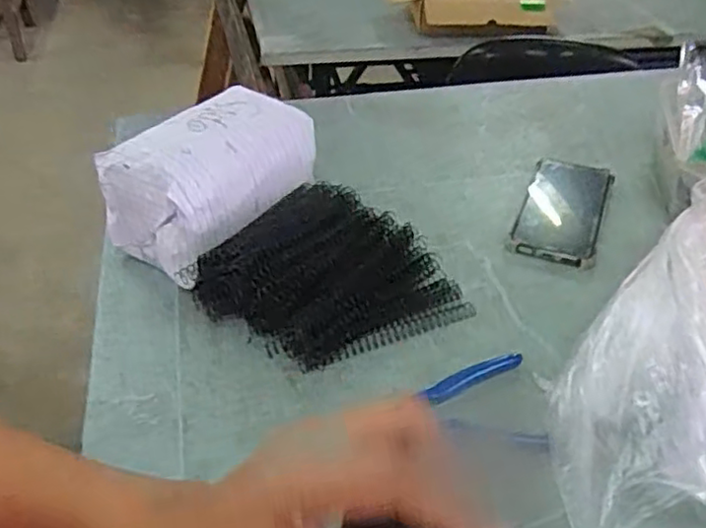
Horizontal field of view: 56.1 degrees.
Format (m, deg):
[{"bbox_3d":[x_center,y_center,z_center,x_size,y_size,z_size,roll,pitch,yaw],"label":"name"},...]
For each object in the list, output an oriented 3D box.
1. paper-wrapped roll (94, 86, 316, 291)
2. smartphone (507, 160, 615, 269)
[{"bbox_3d":[-0.115,-0.073,0.594,0.113,0.103,0.185,28,48,29],"label":"paper-wrapped roll"},{"bbox_3d":[0.210,-0.056,0.659,0.079,0.007,0.180,15,43,17],"label":"smartphone"}]

